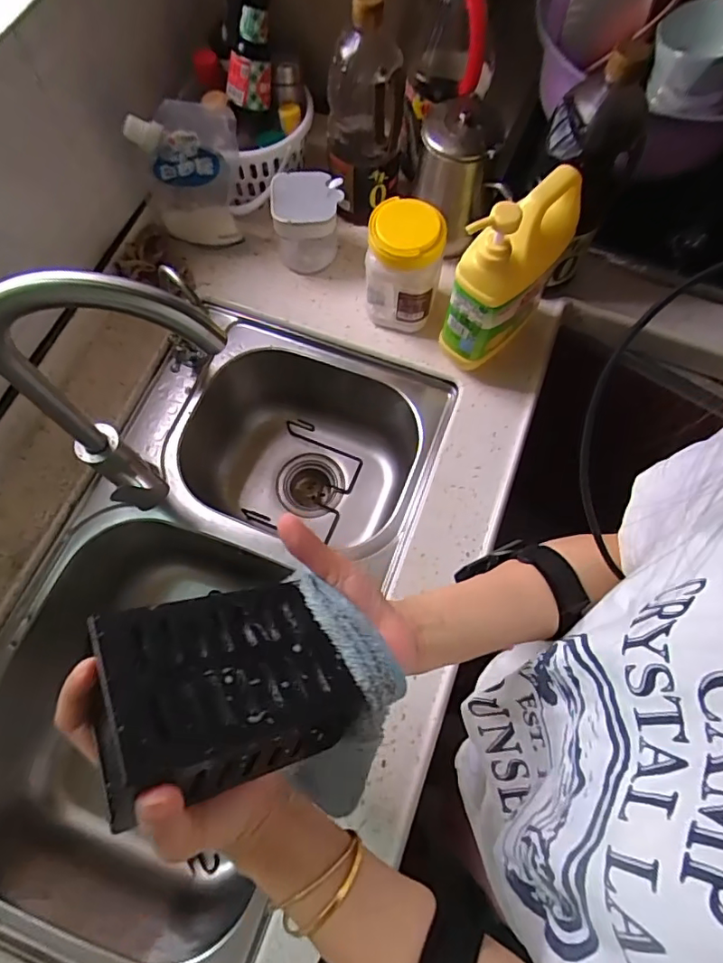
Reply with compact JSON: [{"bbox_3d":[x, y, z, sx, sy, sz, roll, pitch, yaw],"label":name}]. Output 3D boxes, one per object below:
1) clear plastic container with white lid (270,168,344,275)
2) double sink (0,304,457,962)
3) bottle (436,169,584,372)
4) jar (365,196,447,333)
[{"bbox_3d":[-0.071,-0.349,0.723,0.093,0.104,0.079,-8,70,-4],"label":"clear plastic container with white lid"},{"bbox_3d":[-0.178,0.154,0.714,0.411,0.215,0.747,25,71,7],"label":"double sink"},{"bbox_3d":[0.162,-0.233,0.597,0.076,0.221,0.139,37,73,11],"label":"bottle"},{"bbox_3d":[0.052,-0.266,0.673,0.090,0.159,0.075,9,70,2],"label":"jar"}]

